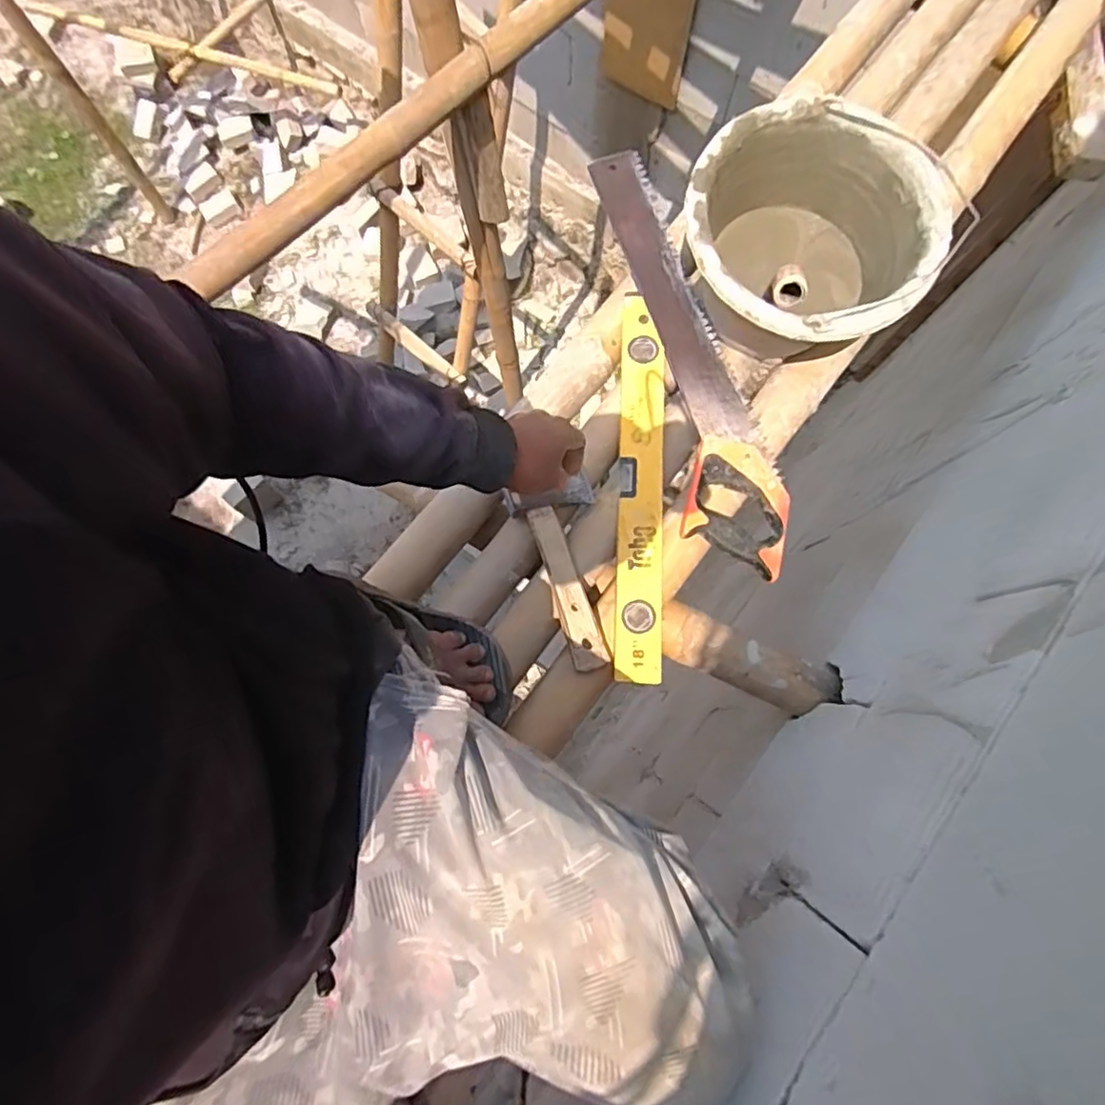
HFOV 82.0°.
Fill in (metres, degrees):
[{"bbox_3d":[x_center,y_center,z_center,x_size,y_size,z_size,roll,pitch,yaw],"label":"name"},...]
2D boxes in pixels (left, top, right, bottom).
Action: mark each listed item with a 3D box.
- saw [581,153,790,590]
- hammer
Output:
[{"bbox_3d":[0.163,-0.241,0.754,0.115,0.030,0.549,-10,77,-2],"label":"saw"},{"bbox_3d":[0.019,0.027,0.713,0.093,0.027,0.209,-13,76,-3],"label":"hammer"}]

